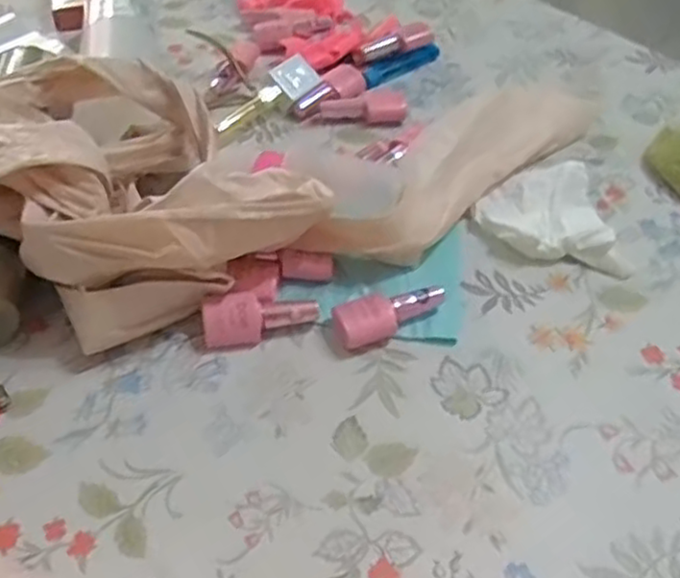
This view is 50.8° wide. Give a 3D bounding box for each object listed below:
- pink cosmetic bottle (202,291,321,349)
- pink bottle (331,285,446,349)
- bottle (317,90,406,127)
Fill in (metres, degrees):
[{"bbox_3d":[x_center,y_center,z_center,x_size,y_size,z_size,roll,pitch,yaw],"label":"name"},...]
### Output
[{"bbox_3d":[-0.050,0.016,0.444,0.069,0.021,0.030,-15,51,-16],"label":"pink cosmetic bottle"},{"bbox_3d":[0.032,0.016,0.449,0.071,0.021,0.029,-13,51,-15],"label":"pink bottle"},{"bbox_3d":[0.019,-0.150,0.595,0.070,0.021,0.017,2,49,-2],"label":"bottle"}]

